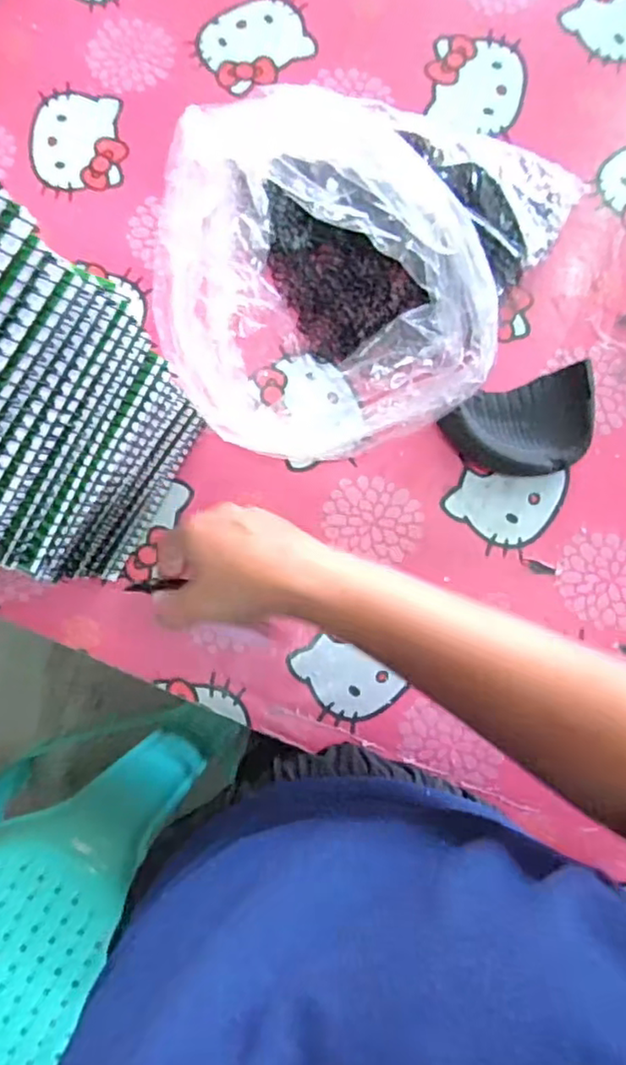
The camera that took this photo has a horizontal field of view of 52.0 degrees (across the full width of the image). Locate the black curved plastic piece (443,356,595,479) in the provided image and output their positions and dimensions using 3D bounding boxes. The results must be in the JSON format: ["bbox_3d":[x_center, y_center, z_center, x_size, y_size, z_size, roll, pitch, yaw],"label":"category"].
[{"bbox_3d":[0.140,-0.068,0.426,0.096,0.025,0.062,-16,83,1],"label":"black curved plastic piece"}]

